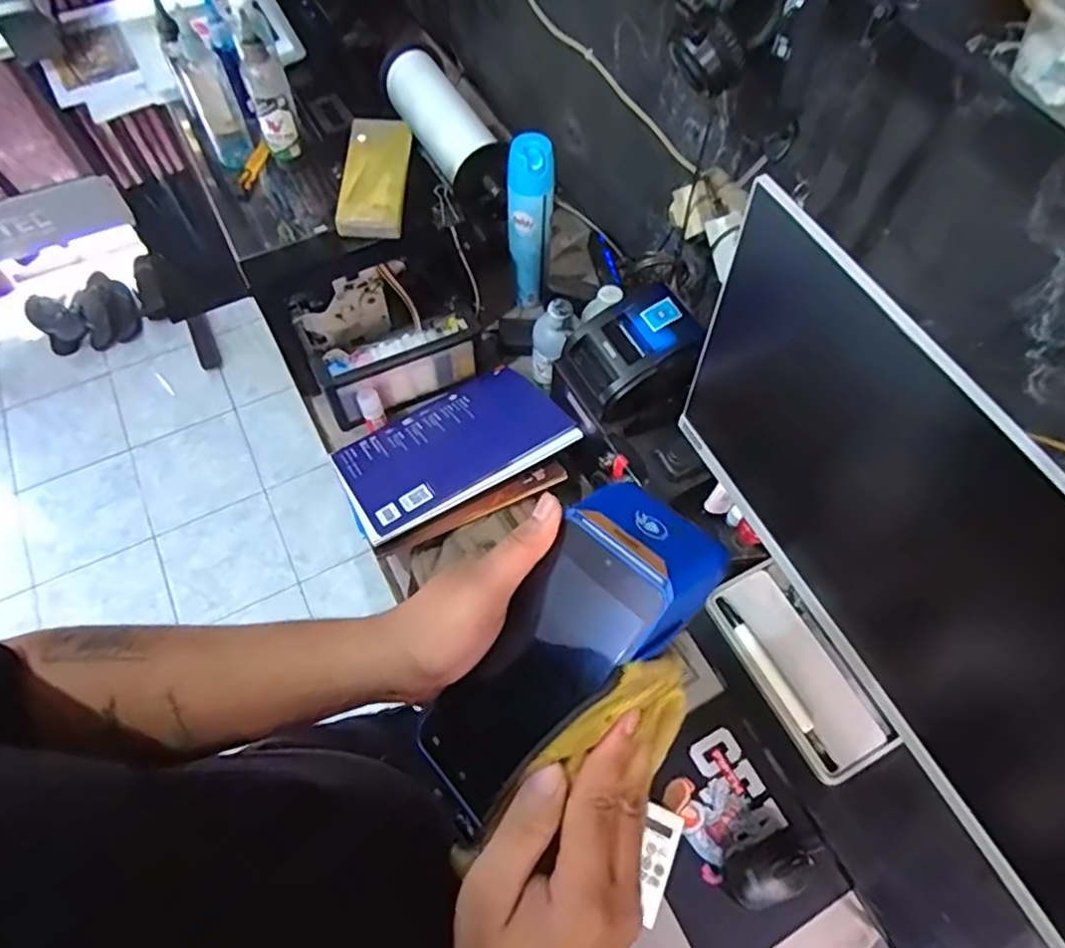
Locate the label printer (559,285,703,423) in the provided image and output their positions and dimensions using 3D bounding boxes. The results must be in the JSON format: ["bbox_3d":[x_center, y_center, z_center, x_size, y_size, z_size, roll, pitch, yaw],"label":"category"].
[{"bbox_3d":[0.123,-0.144,0.777,0.148,0.111,0.119,-29,67,-16],"label":"label printer"}]

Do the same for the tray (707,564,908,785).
[{"bbox_3d":[0.285,0.202,0.670,0.103,0.028,0.214,-24,66,-13],"label":"tray"}]

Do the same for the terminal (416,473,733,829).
[{"bbox_3d":[0.011,0.091,0.337,0.079,0.065,0.189,44,102,19],"label":"terminal"}]

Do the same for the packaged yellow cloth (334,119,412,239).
[{"bbox_3d":[-0.204,-0.389,0.819,0.080,0.025,0.178,4,71,-6],"label":"packaged yellow cloth"}]

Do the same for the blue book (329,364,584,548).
[{"bbox_3d":[-0.117,-0.040,0.878,0.301,0.020,0.217,-31,46,-13],"label":"blue book"}]

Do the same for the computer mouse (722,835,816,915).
[{"bbox_3d":[0.263,0.433,0.684,0.103,0.030,0.055,-19,65,-11],"label":"computer mouse"}]

